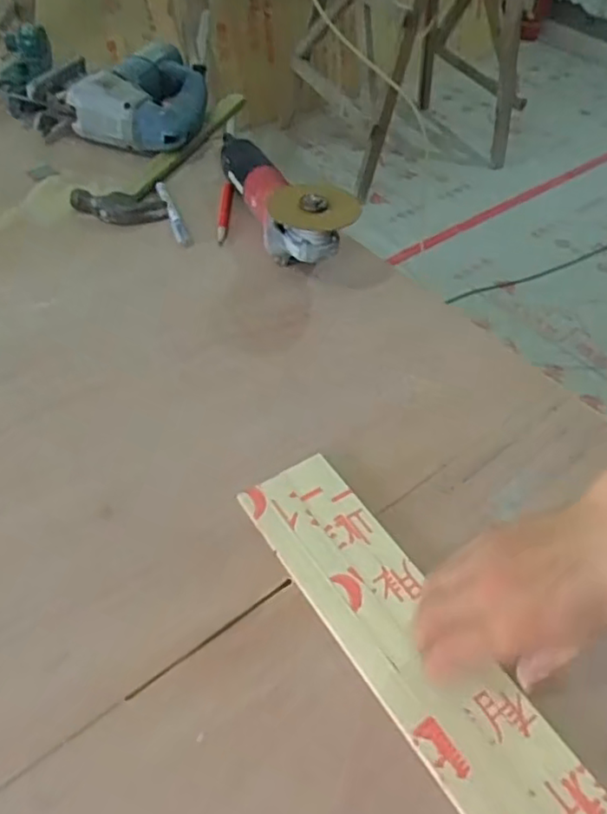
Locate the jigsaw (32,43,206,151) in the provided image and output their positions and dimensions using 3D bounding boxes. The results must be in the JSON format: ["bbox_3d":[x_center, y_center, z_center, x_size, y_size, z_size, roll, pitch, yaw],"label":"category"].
[{"bbox_3d":[-0.240,-0.441,0.879,0.214,0.077,0.222,7,50,1],"label":"jigsaw"}]

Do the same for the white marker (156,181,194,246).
[{"bbox_3d":[-0.158,-0.234,0.753,0.015,0.011,0.126,-16,54,-17],"label":"white marker"}]

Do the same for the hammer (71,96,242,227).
[{"bbox_3d":[-0.185,-0.342,0.832,0.111,0.025,0.326,14,51,7],"label":"hammer"}]

